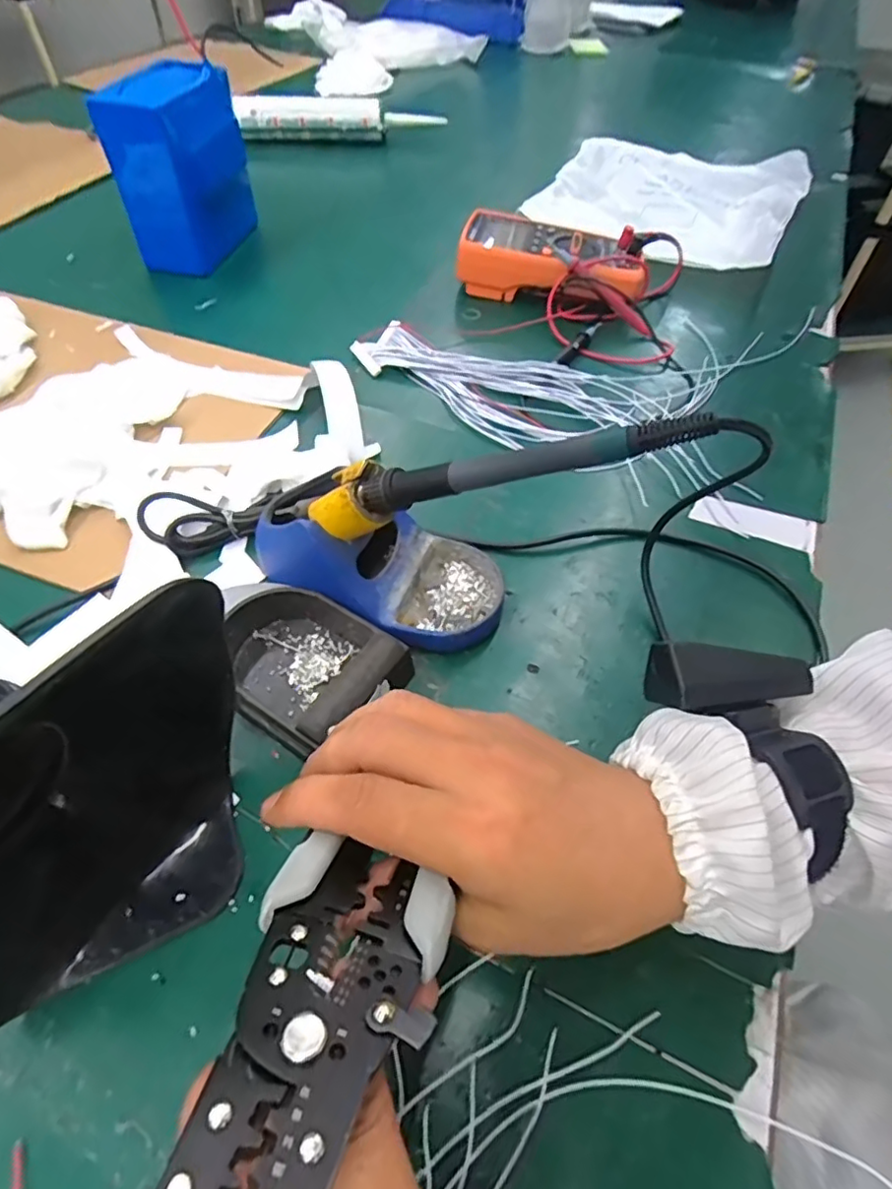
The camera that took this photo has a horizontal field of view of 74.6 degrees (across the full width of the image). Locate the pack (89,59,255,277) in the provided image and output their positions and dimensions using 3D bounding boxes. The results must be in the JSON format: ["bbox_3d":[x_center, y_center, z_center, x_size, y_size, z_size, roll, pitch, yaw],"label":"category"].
[{"bbox_3d":[-0.262,-0.430,0.590,0.075,0.139,0.132,14,54,9],"label":"pack"}]

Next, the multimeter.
[{"bbox_3d":[0.108,-0.333,0.589,0.184,0.048,0.092,16,54,11],"label":"multimeter"}]

